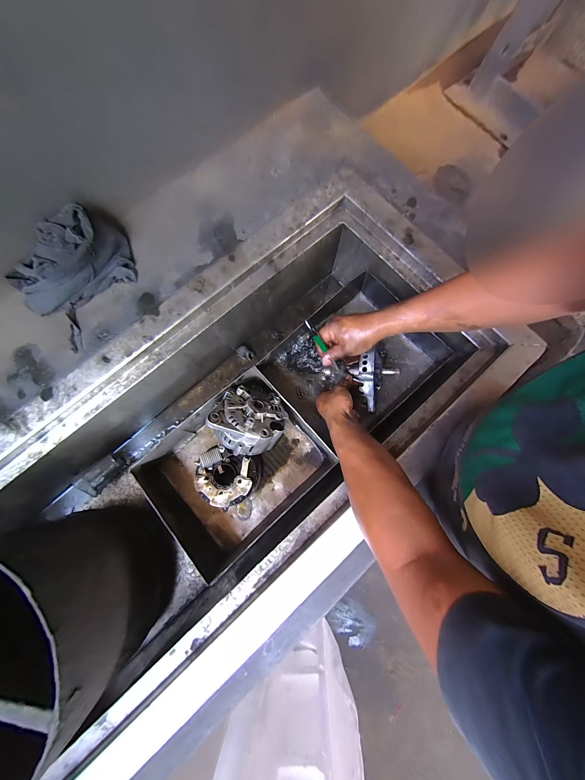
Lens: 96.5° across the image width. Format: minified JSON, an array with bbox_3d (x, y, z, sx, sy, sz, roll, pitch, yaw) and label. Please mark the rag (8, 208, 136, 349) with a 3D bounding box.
[{"bbox_3d":[-0.365,-0.199,0.440,0.202,0.091,0.150,-42,83,-8],"label":"rag"}]

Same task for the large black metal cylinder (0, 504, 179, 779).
[{"bbox_3d":[-0.406,0.368,0.434,0.271,0.290,0.281,0,80,-1],"label":"large black metal cylinder"}]

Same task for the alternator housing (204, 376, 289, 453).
[{"bbox_3d":[-0.089,0.061,0.548,0.152,0.085,0.152,16,45,-17],"label":"alternator housing"}]

